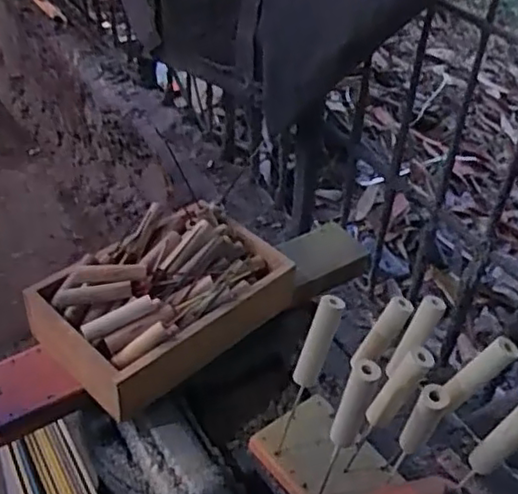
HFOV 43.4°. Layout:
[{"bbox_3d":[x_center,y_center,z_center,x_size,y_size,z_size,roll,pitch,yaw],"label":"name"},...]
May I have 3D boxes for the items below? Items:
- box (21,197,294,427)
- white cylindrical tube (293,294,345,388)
[{"bbox_3d":[-0.114,0.062,0.796,0.283,0.106,0.174,-33,52,-32],"label":"box"},{"bbox_3d":[0.049,0.077,0.537,0.018,0.086,0.019,28,25,26],"label":"white cylindrical tube"}]

